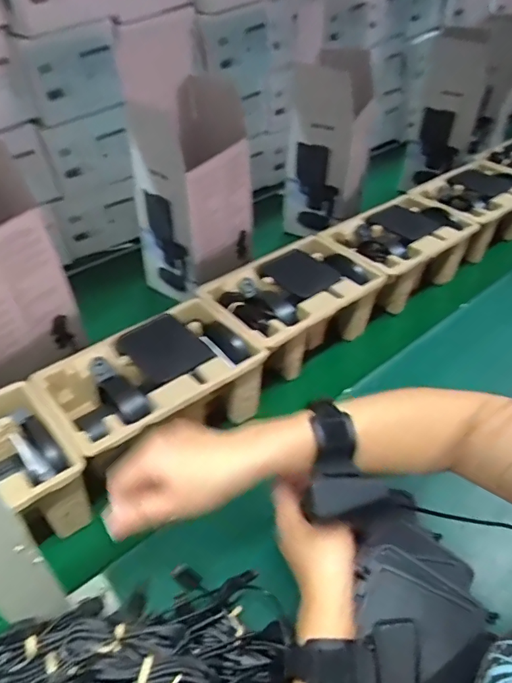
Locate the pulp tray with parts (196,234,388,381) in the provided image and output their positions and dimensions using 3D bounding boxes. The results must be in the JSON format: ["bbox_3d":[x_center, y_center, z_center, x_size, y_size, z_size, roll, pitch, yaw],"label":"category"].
[{"bbox_3d":[0.050,-0.044,0.691,0.226,0.096,0.152,-29,49,-28],"label":"pulp tray with parts"}]

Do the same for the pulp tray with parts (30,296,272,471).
[{"bbox_3d":[-0.118,0.056,0.574,0.227,0.087,0.148,-28,49,-28],"label":"pulp tray with parts"}]

